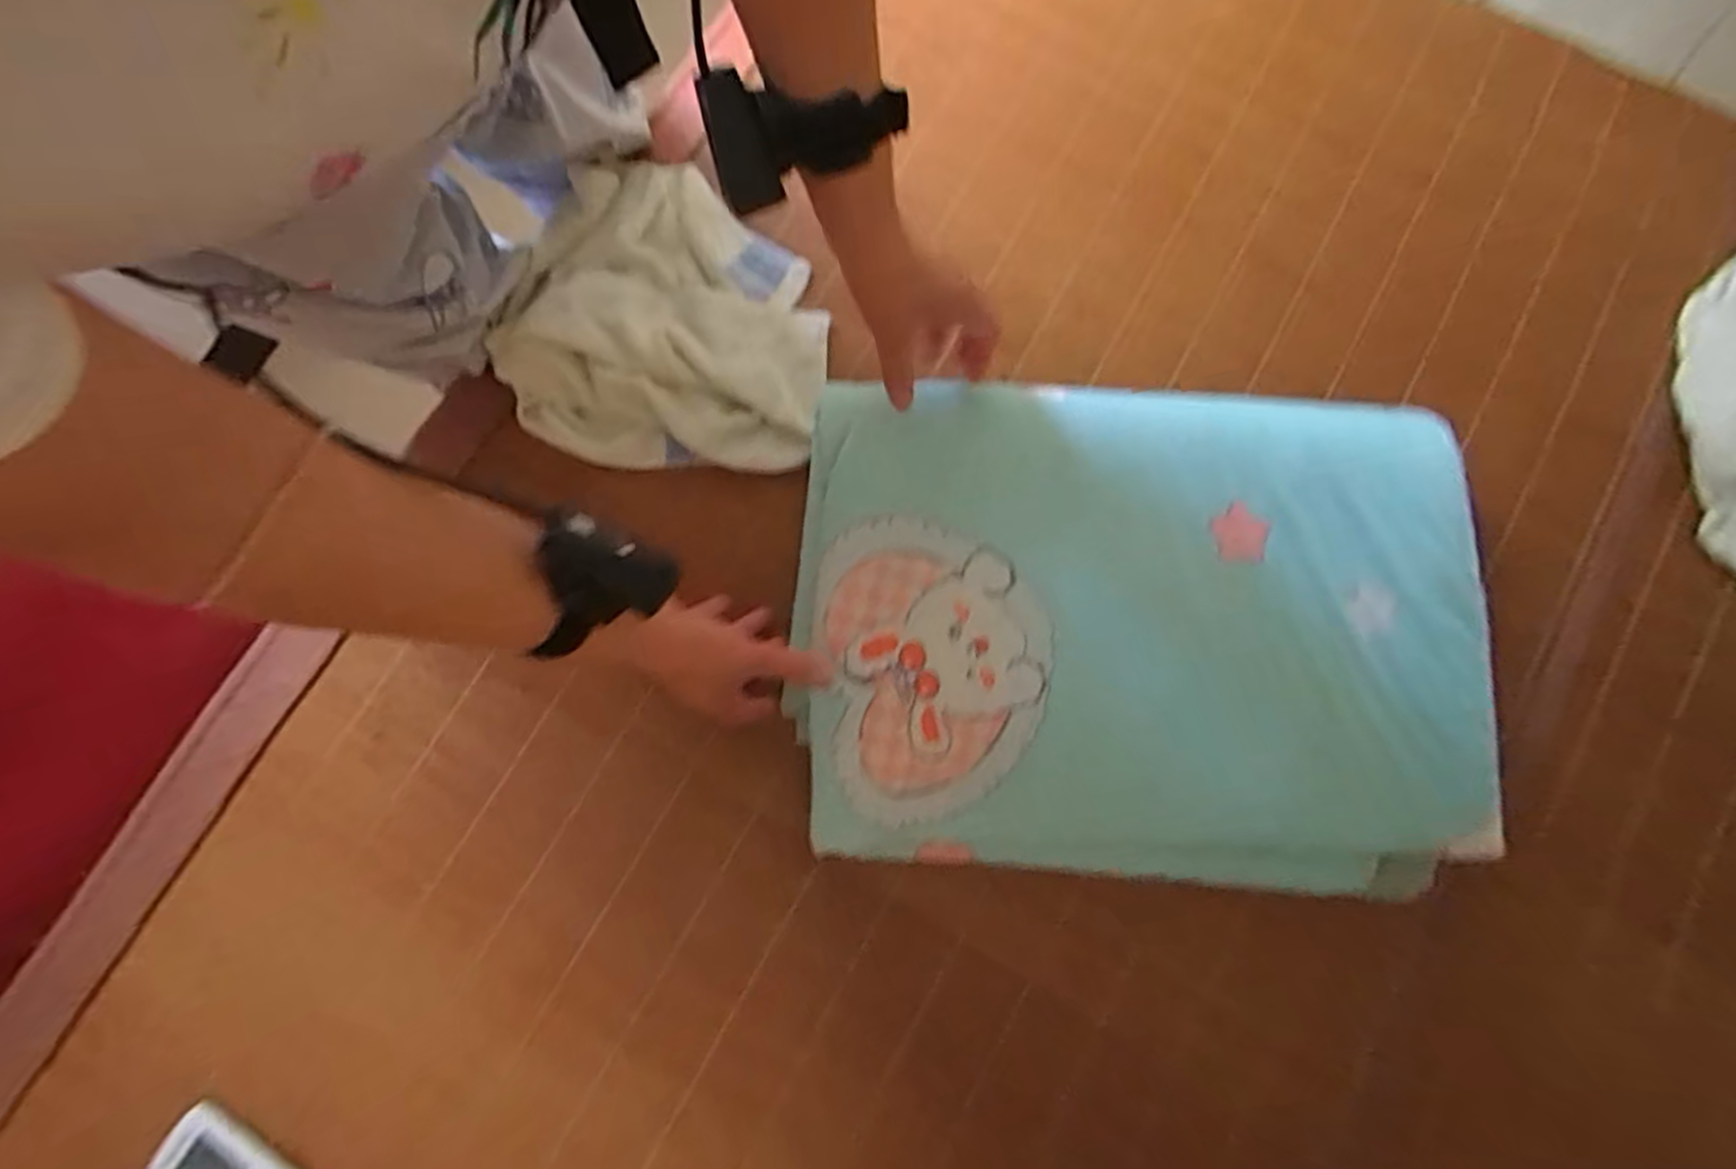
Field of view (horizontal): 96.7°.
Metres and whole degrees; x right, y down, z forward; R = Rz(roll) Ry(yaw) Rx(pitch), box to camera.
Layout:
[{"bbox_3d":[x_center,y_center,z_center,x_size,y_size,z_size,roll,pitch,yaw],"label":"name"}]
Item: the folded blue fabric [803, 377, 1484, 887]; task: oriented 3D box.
[{"bbox_3d":[0.186,0.027,0.560,0.469,0.052,0.352,3,79,1],"label":"folded blue fabric"}]

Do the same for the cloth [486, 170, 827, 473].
[{"bbox_3d":[-0.165,-0.225,0.631,0.252,0.041,0.254,3,78,-3],"label":"cloth"}]

